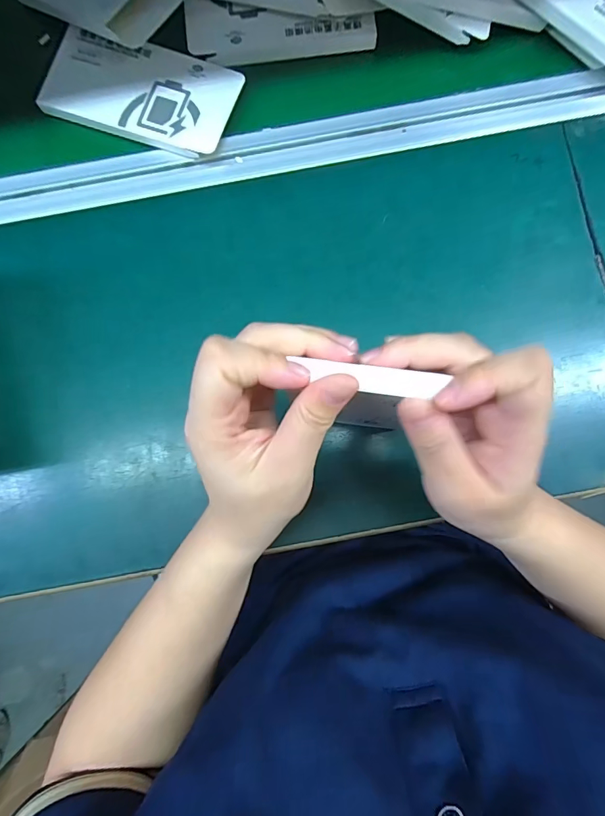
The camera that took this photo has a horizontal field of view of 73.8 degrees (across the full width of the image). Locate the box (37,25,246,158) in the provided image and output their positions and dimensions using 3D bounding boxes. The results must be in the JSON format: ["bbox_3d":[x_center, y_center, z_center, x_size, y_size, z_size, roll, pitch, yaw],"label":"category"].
[{"bbox_3d":[-0.133,-0.261,0.338,0.153,0.015,0.079,15,84,3],"label":"box"}]

